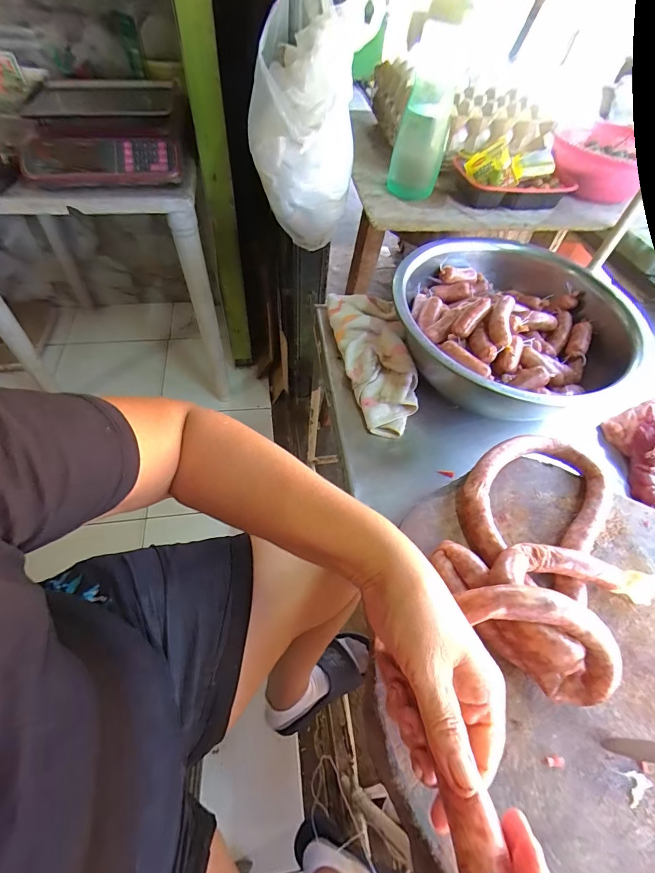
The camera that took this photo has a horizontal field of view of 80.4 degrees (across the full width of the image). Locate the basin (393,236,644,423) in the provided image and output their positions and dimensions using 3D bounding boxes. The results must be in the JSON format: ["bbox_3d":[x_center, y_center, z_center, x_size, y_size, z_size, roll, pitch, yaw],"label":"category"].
[{"bbox_3d":[0.299,-0.183,0.622,0.343,0.127,0.354,2,55,-3],"label":"basin"}]

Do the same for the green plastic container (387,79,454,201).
[{"bbox_3d":[0.167,-0.533,0.700,0.089,0.151,0.083,11,55,4],"label":"green plastic container"}]

